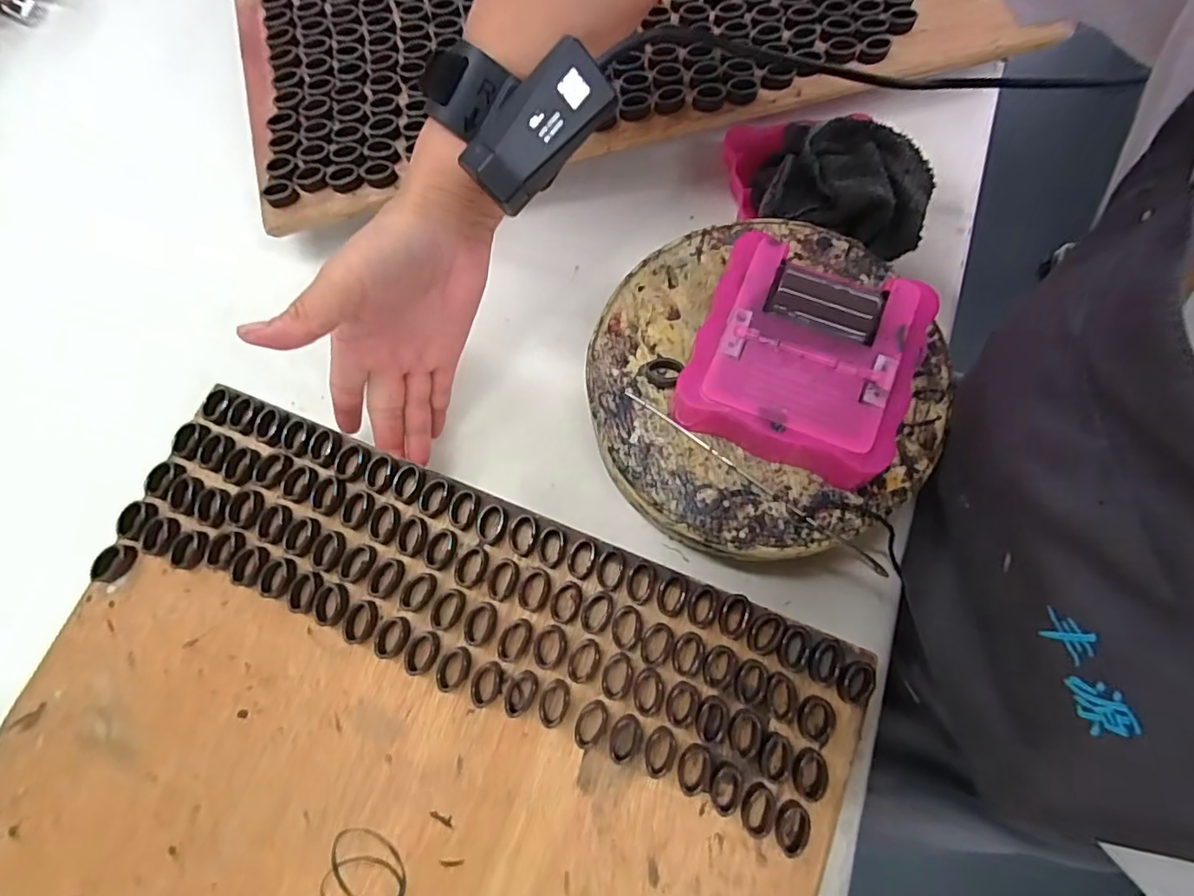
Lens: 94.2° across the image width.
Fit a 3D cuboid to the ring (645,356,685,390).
[{"bbox_3d":[0.037,-0.042,0.311,0.021,0.007,0.016,8,74,4],"label":"ring"}]

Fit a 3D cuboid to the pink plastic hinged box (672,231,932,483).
[{"bbox_3d":[0.108,-0.046,0.292,0.108,0.039,0.108,23,77,6],"label":"pink plastic hinged box"}]

